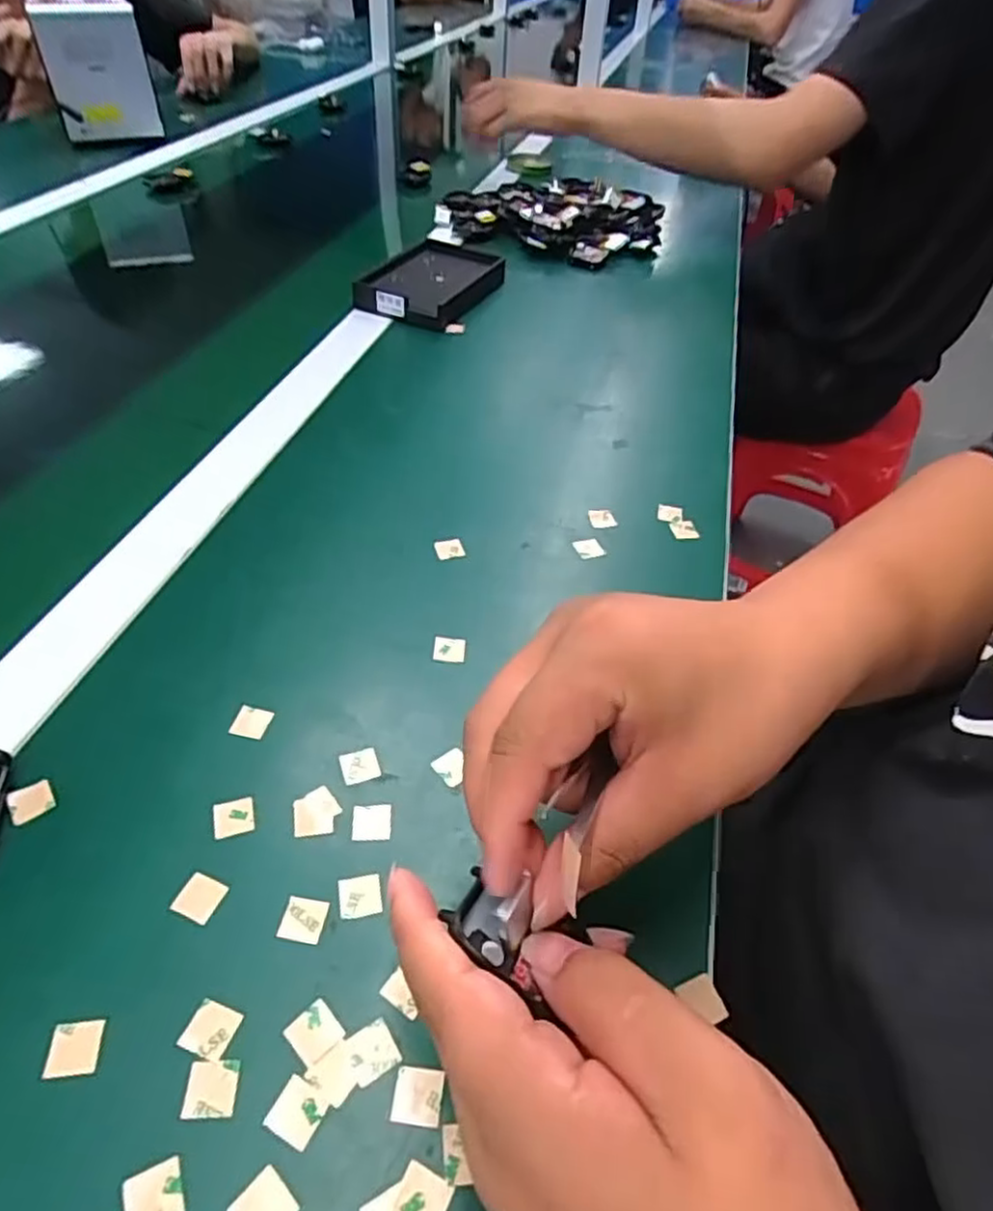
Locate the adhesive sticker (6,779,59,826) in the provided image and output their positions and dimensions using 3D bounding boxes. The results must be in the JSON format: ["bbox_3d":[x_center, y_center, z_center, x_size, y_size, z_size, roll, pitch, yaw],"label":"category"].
[{"bbox_3d":[-0.190,0.079,0.288,0.016,0.004,0.016,-26,52,-26],"label":"adhesive sticker"}]

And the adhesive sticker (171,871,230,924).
[{"bbox_3d":[-0.112,0.110,0.266,0.015,0.004,0.016,17,46,13],"label":"adhesive sticker"}]

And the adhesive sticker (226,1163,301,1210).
[{"bbox_3d":[-0.068,0.177,0.206,0.015,0.004,0.015,34,51,27],"label":"adhesive sticker"}]

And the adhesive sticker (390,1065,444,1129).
[{"bbox_3d":[-0.025,0.159,0.228,0.015,0.004,0.016,8,44,2],"label":"adhesive sticker"}]

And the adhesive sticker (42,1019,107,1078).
[{"bbox_3d":[-0.138,0.145,0.231,0.016,0.004,0.016,-2,46,-8],"label":"adhesive sticker"}]

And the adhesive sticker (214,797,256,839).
[{"bbox_3d":[-0.108,0.087,0.290,0.016,0.004,0.017,-10,44,-15],"label":"adhesive sticker"}]

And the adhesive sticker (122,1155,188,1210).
[{"bbox_3d":[-0.100,0.173,0.206,0.016,0.004,0.016,-16,48,-23],"label":"adhesive sticker"}]

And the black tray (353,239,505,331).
[{"bbox_3d":[-0.058,-0.302,0.656,0.096,0.028,0.145,19,47,14],"label":"black tray"}]

